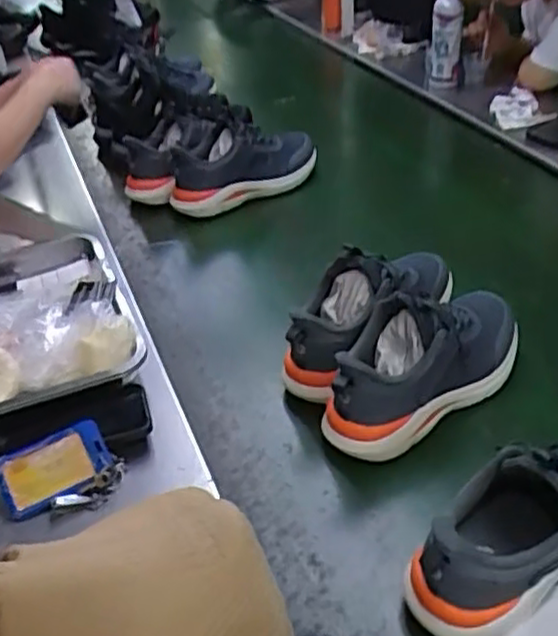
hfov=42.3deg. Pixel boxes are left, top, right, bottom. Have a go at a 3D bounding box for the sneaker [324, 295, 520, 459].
[{"bbox_3d":[0.170,0.047,0.821,0.274,0.137,0.109,-25,40,-25],"label":"sneaker"}]

